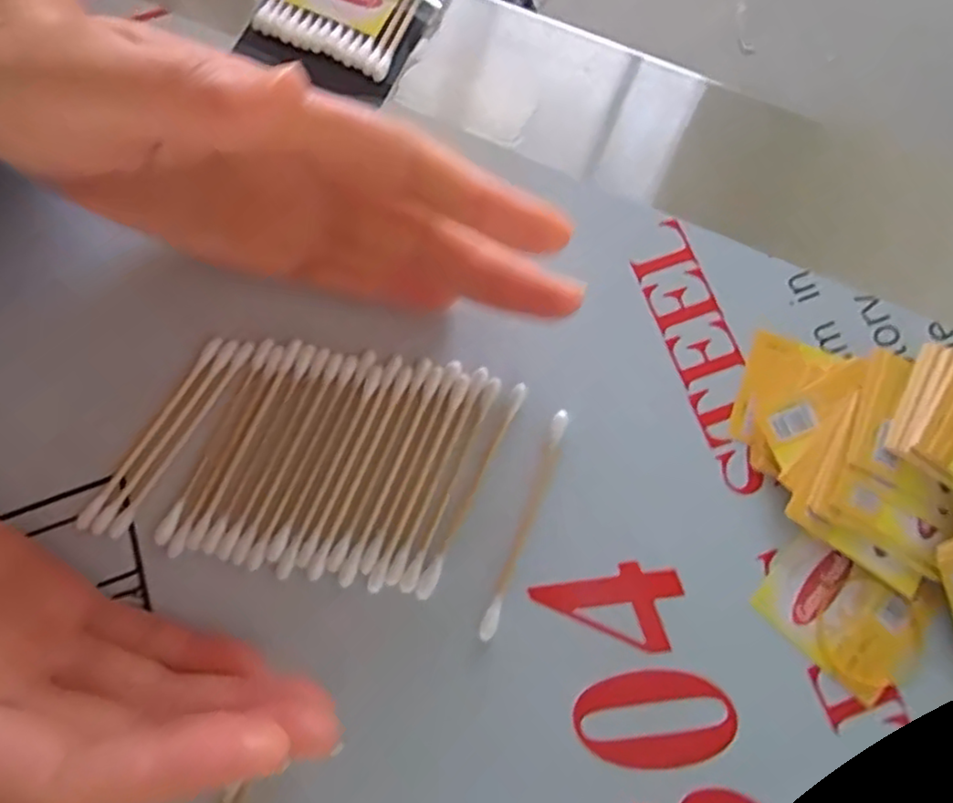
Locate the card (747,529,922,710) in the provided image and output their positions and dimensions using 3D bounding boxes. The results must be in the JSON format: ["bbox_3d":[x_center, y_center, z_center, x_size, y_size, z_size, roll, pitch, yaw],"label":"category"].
[{"bbox_3d":[0.107,0.064,0.190,0.044,0.004,0.031,39,79,11],"label":"card"}]

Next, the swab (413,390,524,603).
[{"bbox_3d":[-0.001,0.026,0.199,0.005,0.004,0.072,25,77,8],"label":"swab"}]

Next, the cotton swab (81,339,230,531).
[{"bbox_3d":[-0.092,0.011,0.205,0.004,0.005,0.071,31,78,9],"label":"cotton swab"}]

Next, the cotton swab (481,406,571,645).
[{"bbox_3d":[0.015,0.037,0.197,0.005,0.004,0.071,19,76,7],"label":"cotton swab"}]

